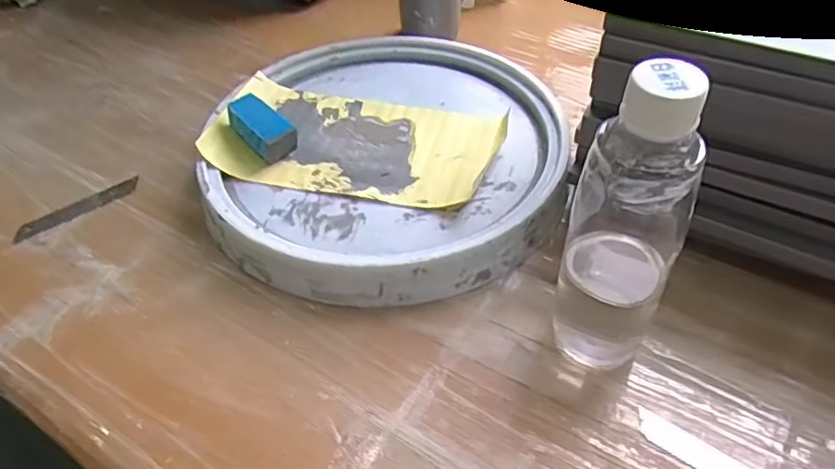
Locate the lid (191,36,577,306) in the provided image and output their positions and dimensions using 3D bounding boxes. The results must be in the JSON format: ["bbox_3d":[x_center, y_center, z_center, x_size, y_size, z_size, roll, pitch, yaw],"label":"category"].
[{"bbox_3d":[-0.016,-0.072,0.508,0.266,0.038,0.309,9,47,11],"label":"lid"}]

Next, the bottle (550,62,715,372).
[{"bbox_3d":[0.107,0.007,0.319,0.057,0.193,0.056,19,50,20],"label":"bottle"}]

